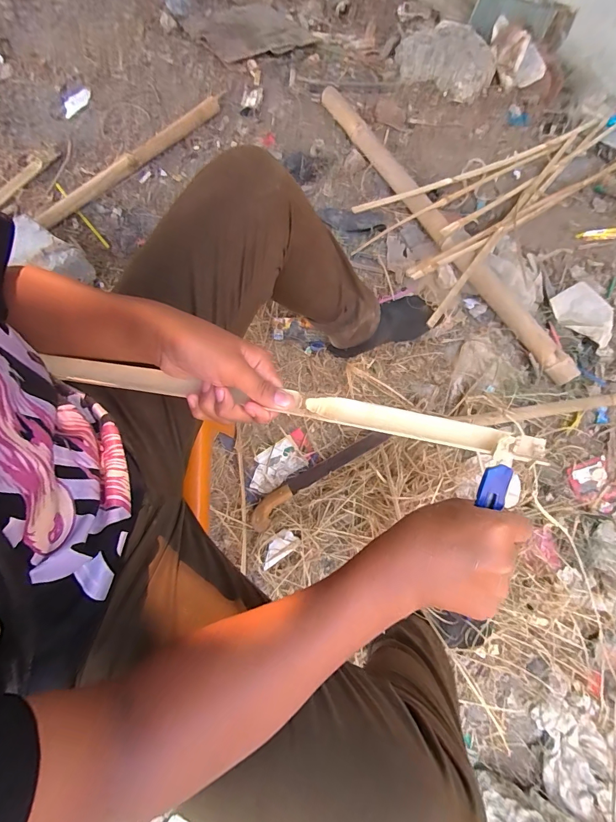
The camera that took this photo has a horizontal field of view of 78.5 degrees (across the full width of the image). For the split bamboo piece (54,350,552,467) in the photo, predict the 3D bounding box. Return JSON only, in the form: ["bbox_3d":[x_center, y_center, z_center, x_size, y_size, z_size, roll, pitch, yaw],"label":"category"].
[{"bbox_3d":[-0.034,-0.008,0.341,0.456,0.016,0.030,10,72,10],"label":"split bamboo piece"}]

